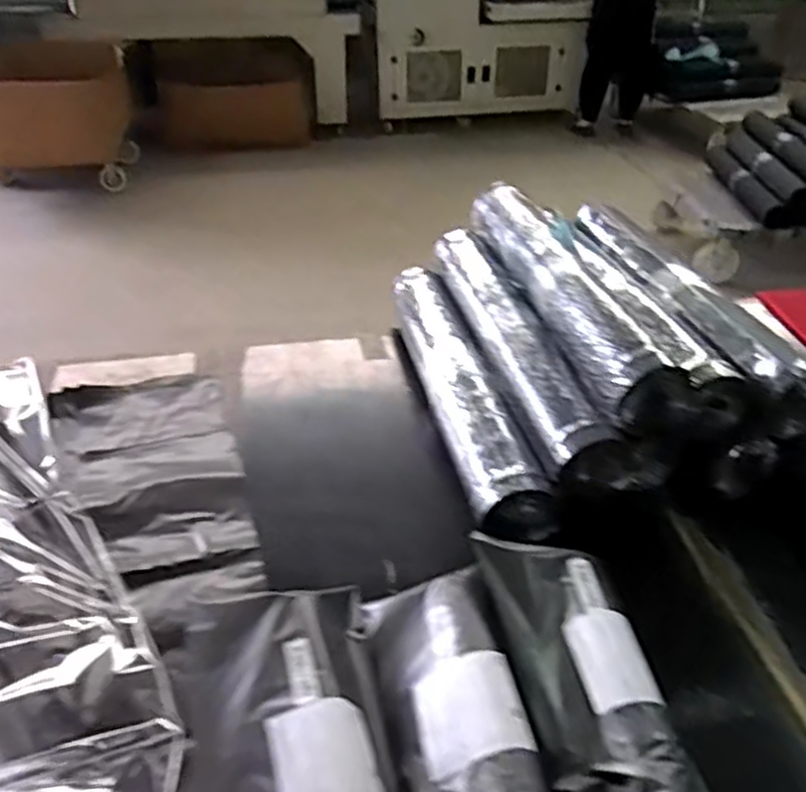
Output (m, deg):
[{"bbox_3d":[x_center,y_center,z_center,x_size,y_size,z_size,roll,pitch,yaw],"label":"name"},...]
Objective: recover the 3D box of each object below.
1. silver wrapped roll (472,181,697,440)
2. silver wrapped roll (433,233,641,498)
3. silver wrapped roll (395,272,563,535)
[{"bbox_3d":[0.239,-0.153,1.121,0.110,0.139,0.550,-11,37,-15],"label":"silver wrapped roll"},{"bbox_3d":[0.158,-0.076,1.127,0.120,0.120,0.560,-12,38,-16],"label":"silver wrapped roll"},{"bbox_3d":[0.076,-0.025,1.124,0.096,0.103,0.580,-9,37,-12],"label":"silver wrapped roll"}]

